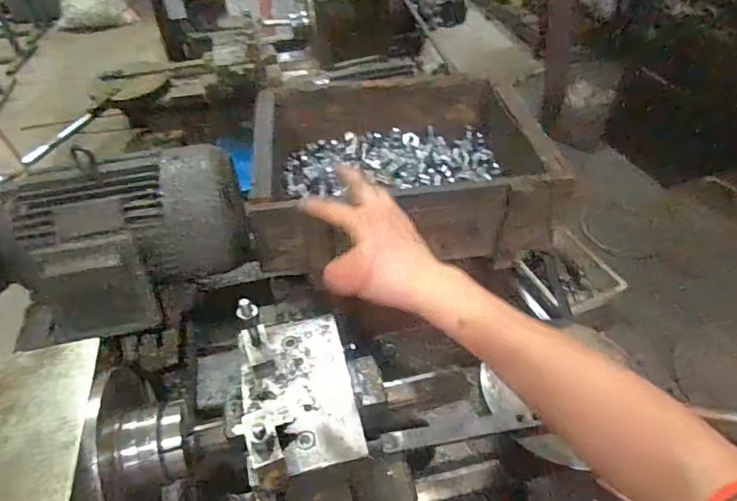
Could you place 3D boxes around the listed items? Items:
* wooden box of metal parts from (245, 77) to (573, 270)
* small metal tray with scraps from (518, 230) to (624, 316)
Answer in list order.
[{"bbox_3d":[0.041,-0.144,0.765,0.396,0.128,0.331,-4,43,-2],"label":"wooden box of metal parts"},{"bbox_3d":[0.335,0.045,0.874,0.122,0.054,0.158,-19,46,-17],"label":"small metal tray with scraps"}]

